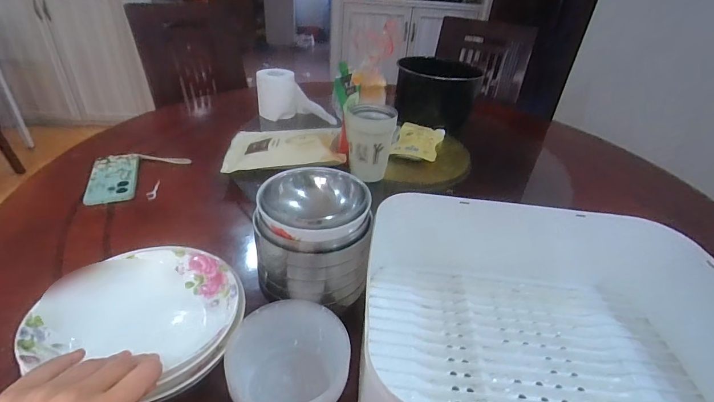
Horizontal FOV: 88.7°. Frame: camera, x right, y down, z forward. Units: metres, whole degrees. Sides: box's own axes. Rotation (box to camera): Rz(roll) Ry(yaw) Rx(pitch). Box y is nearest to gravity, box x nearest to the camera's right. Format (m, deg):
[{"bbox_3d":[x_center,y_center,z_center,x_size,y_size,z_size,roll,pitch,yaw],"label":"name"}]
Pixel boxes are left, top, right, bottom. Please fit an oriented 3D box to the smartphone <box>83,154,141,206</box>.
[{"bbox_3d":[-0.480,-0.050,0.722,0.080,0.013,0.172,-9,36,-20],"label":"smartphone"}]

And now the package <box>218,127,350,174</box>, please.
[{"bbox_3d":[-0.155,-0.120,0.785,0.240,0.040,0.170,-1,34,-9],"label":"package"}]

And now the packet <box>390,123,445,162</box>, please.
[{"bbox_3d":[0.153,-0.150,0.897,0.109,0.015,0.198,12,35,11],"label":"packet"}]

